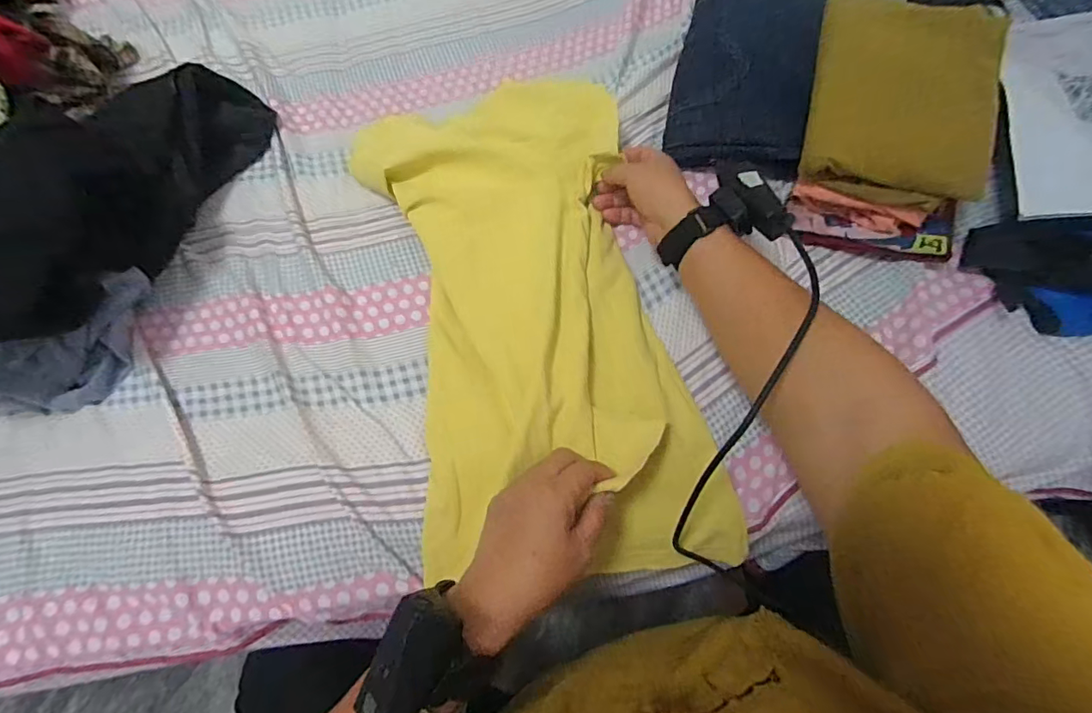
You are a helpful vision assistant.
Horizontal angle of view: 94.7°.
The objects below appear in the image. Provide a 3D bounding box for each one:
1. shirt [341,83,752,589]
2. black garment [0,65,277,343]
[{"bbox_3d":[-0.018,-0.054,0.472,0.254,0.040,0.498,-12,73,-2],"label":"shirt"},{"bbox_3d":[-0.469,-0.127,0.453,0.233,0.151,0.500,40,61,17],"label":"black garment"}]

